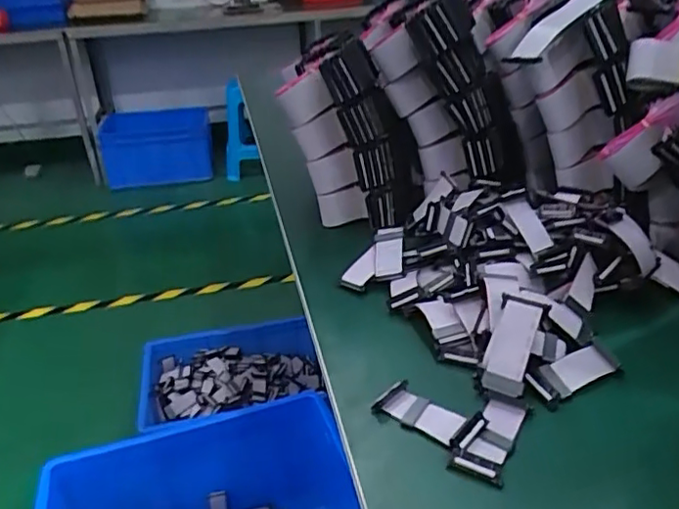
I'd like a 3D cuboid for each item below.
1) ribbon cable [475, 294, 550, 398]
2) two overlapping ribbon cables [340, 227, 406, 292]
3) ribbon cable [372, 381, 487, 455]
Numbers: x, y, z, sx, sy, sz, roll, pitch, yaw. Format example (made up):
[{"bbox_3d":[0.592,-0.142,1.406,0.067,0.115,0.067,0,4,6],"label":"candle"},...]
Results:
[{"bbox_3d":[0.159,0.085,0.564,0.041,0.018,0.094,16,77,32],"label":"ribbon cable"},{"bbox_3d":[0.042,0.007,0.754,0.074,0.045,0.088,1,29,8],"label":"two overlapping ribbon cables"},{"bbox_3d":[0.078,0.140,0.532,0.092,0.019,0.039,21,37,38],"label":"ribbon cable"}]

